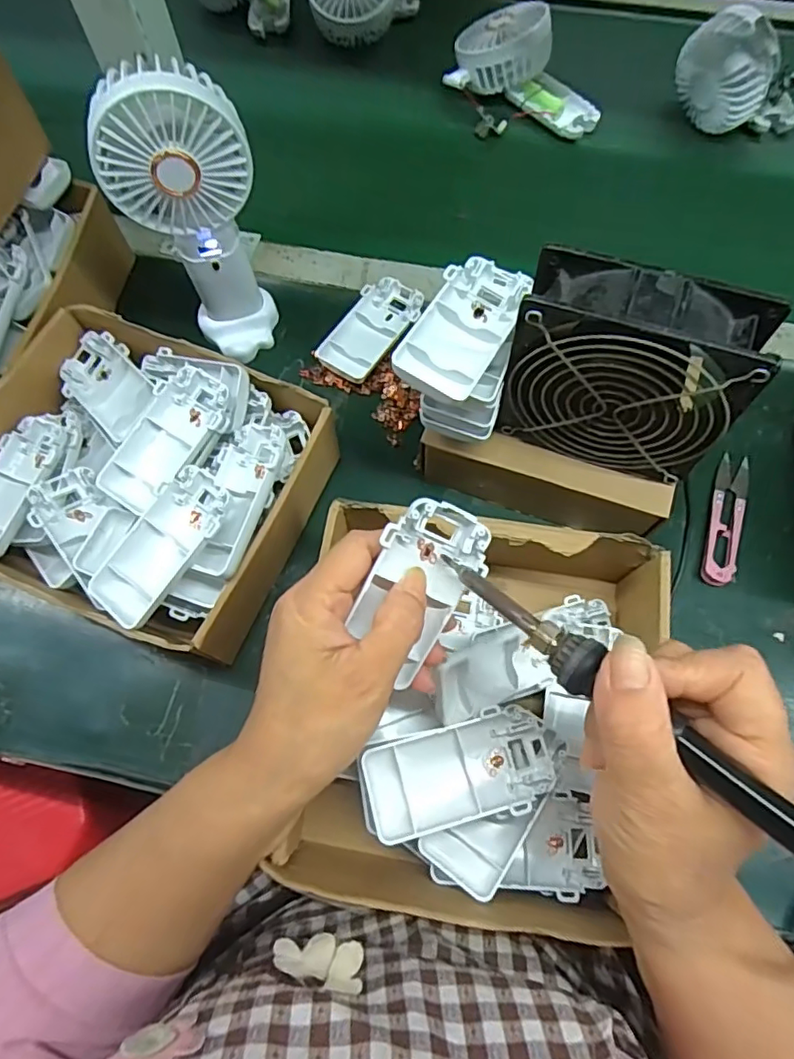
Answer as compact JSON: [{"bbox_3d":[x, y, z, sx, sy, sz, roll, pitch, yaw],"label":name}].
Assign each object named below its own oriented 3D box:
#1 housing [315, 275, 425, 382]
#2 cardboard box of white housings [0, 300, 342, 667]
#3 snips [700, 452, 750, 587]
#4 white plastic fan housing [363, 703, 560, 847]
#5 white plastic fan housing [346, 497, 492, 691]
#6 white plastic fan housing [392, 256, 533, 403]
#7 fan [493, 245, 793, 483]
[{"bbox_3d":[-0.019,-0.161,0.461,0.043,0.016,0.097,31,73,12],"label":"housing"},{"bbox_3d":[-0.169,-0.034,0.387,0.236,0.085,0.187,19,71,8],"label":"cardboard box of white housings"},{"bbox_3d":[0.233,-0.009,0.407,0.023,0.010,0.103,18,70,8],"label":"snips"},{"bbox_3d":[0.033,0.125,0.299,0.096,0.012,0.047,-11,63,-9],"label":"white plastic fan housing"},{"bbox_3d":[0.007,0.027,0.275,0.050,0.014,0.087,28,101,-18],"label":"white plastic fan housing"},{"bbox_3d":[0.039,-0.114,0.323,0.045,0.019,0.101,25,71,10],"label":"white plastic fan housing"},{"bbox_3d":[0.124,-0.084,0.321,0.117,0.114,0.042,22,71,9],"label":"fan"}]

